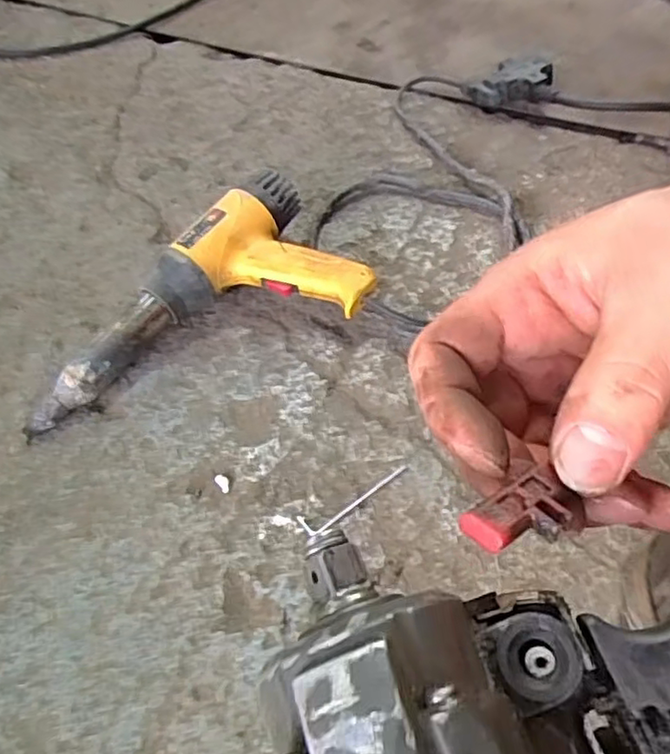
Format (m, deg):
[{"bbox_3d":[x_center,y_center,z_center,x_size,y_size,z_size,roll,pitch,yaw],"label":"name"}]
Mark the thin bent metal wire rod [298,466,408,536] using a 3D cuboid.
[{"bbox_3d":[0.014,0.083,0.457,0.086,0.004,0.017,-31,57,-19],"label":"thin bent metal wire rod"}]

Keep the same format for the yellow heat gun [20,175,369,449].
[{"bbox_3d":[-0.121,-0.052,0.523,0.277,0.069,0.142,-30,56,-19],"label":"yellow heat gun"}]

